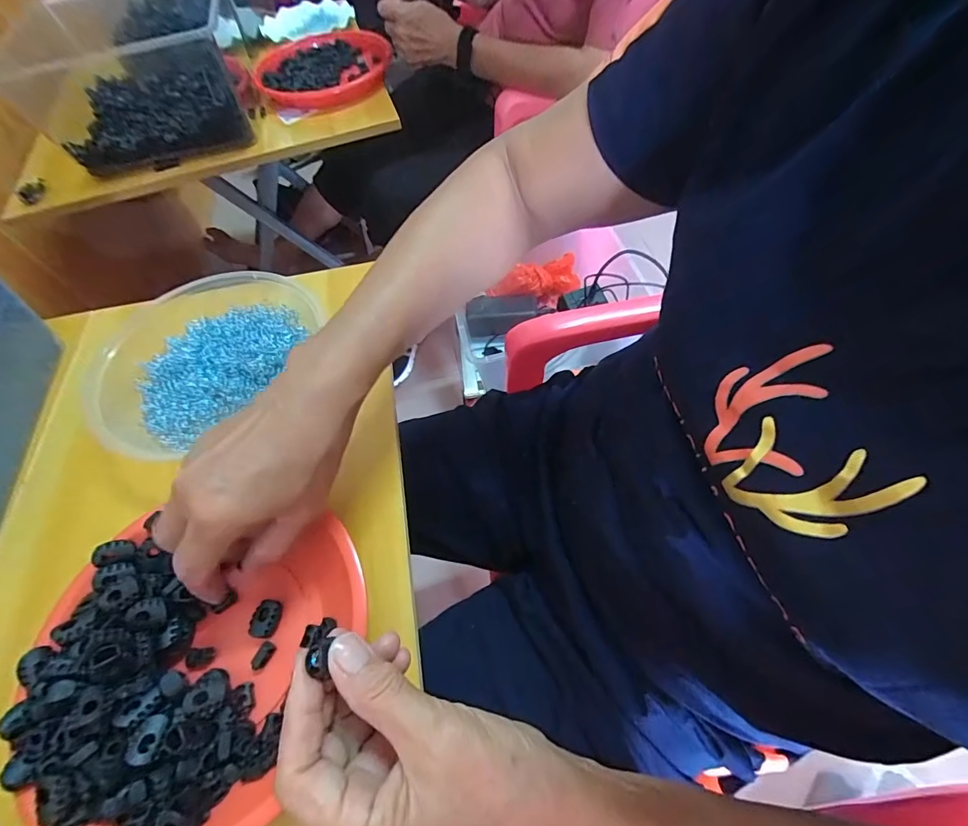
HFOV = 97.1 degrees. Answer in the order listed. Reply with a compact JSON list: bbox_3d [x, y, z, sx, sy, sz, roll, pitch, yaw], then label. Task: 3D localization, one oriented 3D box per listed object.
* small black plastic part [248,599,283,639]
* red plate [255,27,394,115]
[{"bbox_3d":[-0.139,0.132,0.273,0.016,0.008,0.022,-3,59,2],"label":"small black plastic part"},{"bbox_3d":[-0.289,-0.637,0.789,0.235,0.040,0.278,-14,59,-4],"label":"red plate"}]

